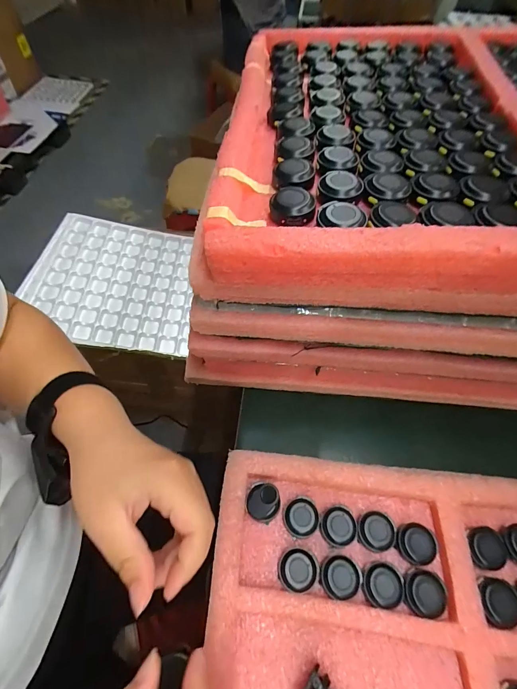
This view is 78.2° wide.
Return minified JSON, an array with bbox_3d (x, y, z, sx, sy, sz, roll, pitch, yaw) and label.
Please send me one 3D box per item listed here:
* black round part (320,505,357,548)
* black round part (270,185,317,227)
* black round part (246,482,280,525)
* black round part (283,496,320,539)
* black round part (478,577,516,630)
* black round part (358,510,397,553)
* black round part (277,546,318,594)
[{"bbox_3d":[0.066,0.151,0.265,0.028,0.014,0.029,-1,58,1],"label":"black round part"},{"bbox_3d":[0.022,-0.087,0.200,0.026,0.009,0.027,1,61,-2],"label":"black round part"},{"bbox_3d":[0.004,0.135,0.270,0.027,0.024,0.028,-1,58,1],"label":"black round part"},{"bbox_3d":[0.036,0.147,0.268,0.029,0.013,0.028,-1,58,1],"label":"black round part"},{"bbox_3d":[0.181,0.191,0.236,0.031,0.007,0.029,-1,58,1],"label":"black round part"},{"bbox_3d":[0.098,0.154,0.263,0.030,0.013,0.028,-1,58,1],"label":"black round part"},{"bbox_3d":[0.031,0.176,0.249,0.031,0.013,0.028,-12,58,-5],"label":"black round part"}]

